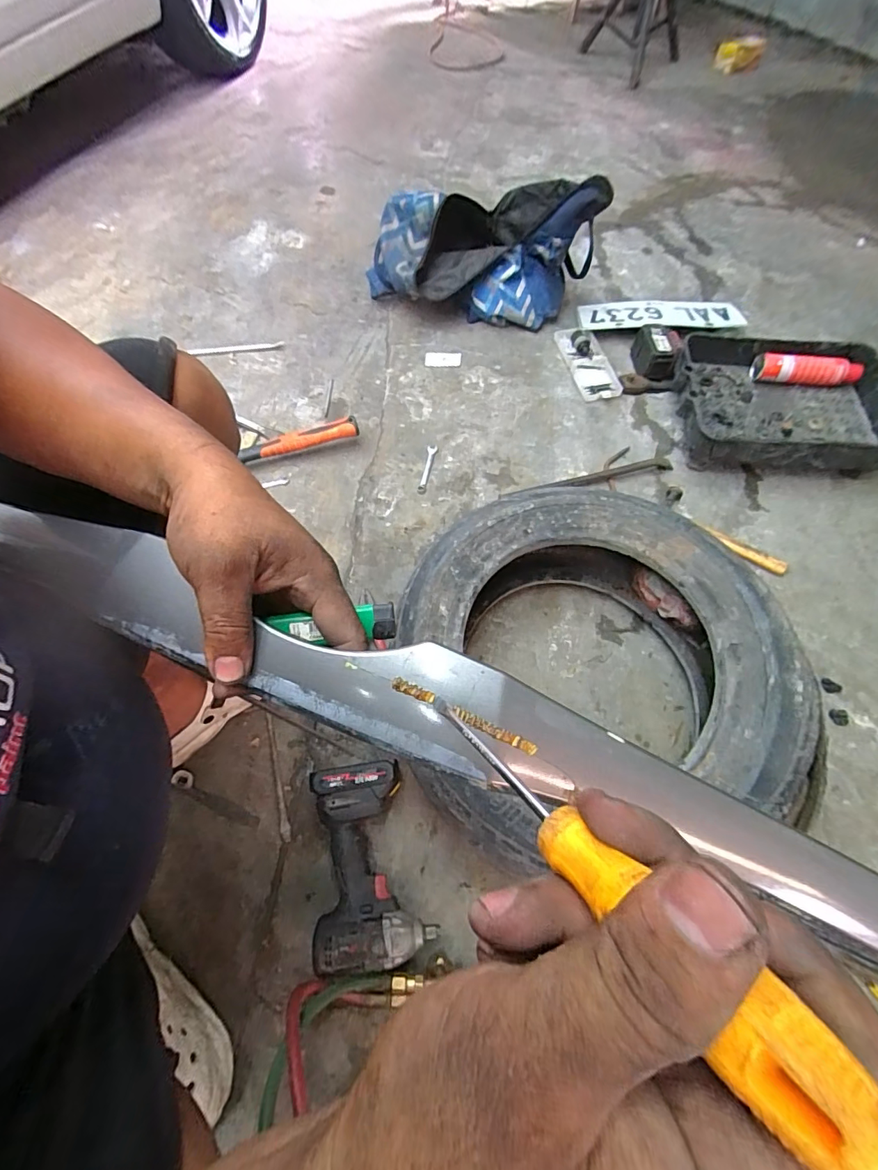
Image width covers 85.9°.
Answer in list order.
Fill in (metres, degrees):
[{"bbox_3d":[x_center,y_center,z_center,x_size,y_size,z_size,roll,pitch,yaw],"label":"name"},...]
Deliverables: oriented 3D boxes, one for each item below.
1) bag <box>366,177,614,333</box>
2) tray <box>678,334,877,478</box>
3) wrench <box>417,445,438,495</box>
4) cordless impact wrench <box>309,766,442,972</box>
[{"bbox_3d":[0.094,-0.788,1.090,0.512,0.265,0.223,3,58,2],"label":"bag"},{"bbox_3d":[0.684,-0.356,0.959,0.408,0.108,0.309,8,61,2],"label":"tray"},{"bbox_3d":[-0.024,-0.235,0.959,0.020,0.009,0.124,11,61,4],"label":"wrench"},{"bbox_3d":[-0.088,0.348,0.598,0.133,0.079,0.216,-6,58,-3],"label":"cordless impact wrench"}]

